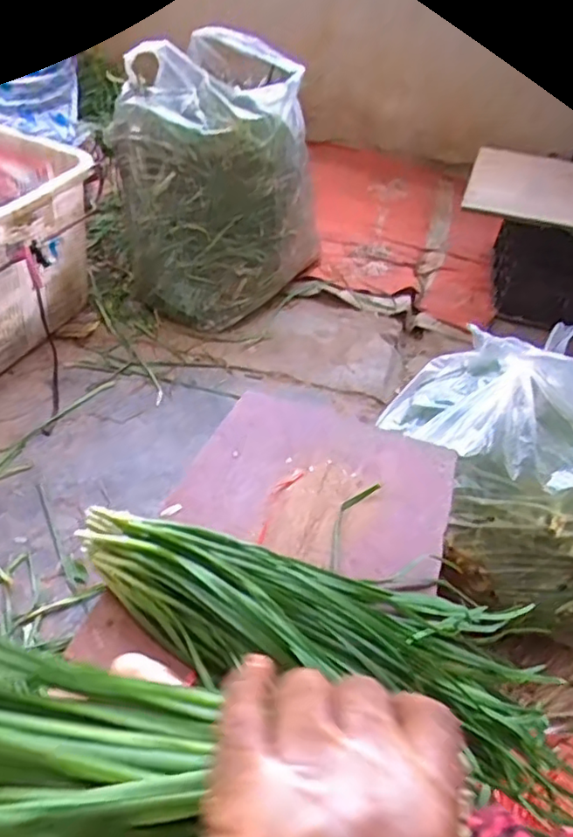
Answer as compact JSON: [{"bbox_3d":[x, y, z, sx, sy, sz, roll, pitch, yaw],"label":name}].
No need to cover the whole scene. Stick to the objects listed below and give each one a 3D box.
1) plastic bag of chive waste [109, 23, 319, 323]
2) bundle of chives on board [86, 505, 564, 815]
[{"bbox_3d":[-0.158,-0.565,1.482,0.406,0.493,0.443,33,46,26],"label":"plastic bag of chive waste"},{"bbox_3d":[0.028,0.212,0.612,0.487,0.113,0.176,12,42,5],"label":"bundle of chives on board"}]

